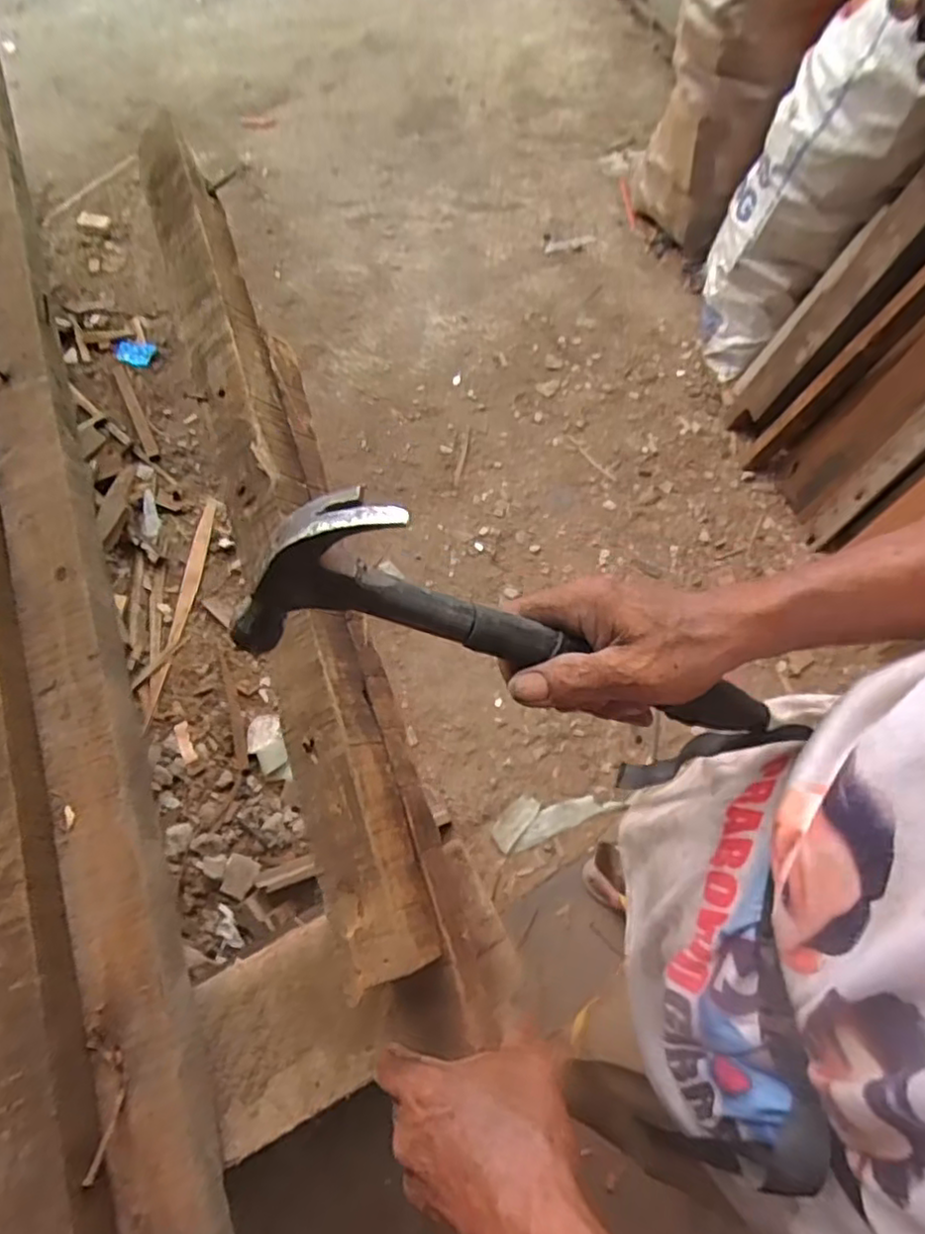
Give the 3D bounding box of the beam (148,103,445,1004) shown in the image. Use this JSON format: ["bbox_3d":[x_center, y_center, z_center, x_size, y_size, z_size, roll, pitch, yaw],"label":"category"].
[{"bbox_3d":[-0.142,-0.103,0.499,0.069,0.042,0.690,-18,68,-4],"label":"beam"}]

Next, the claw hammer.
[{"bbox_3d":[0.051,0.023,0.364,0.319,0.097,0.050,19,66,-27],"label":"claw hammer"}]

